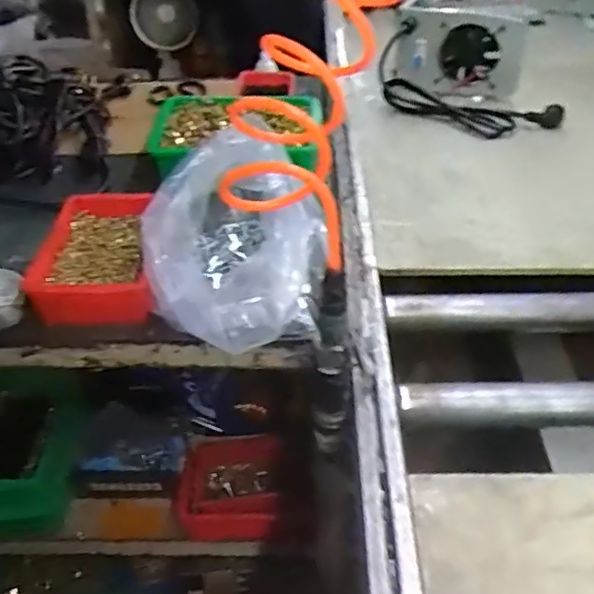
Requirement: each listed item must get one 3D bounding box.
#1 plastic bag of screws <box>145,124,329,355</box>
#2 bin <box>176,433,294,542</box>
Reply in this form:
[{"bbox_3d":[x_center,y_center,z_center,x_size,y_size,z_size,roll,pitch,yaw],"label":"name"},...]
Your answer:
[{"bbox_3d":[-0.067,-0.068,0.725,0.199,0.153,0.246,5,41,6],"label":"plastic bag of screws"},{"bbox_3d":[-0.092,0.296,0.959,0.174,0.071,0.147,-5,41,-5],"label":"bin"}]

